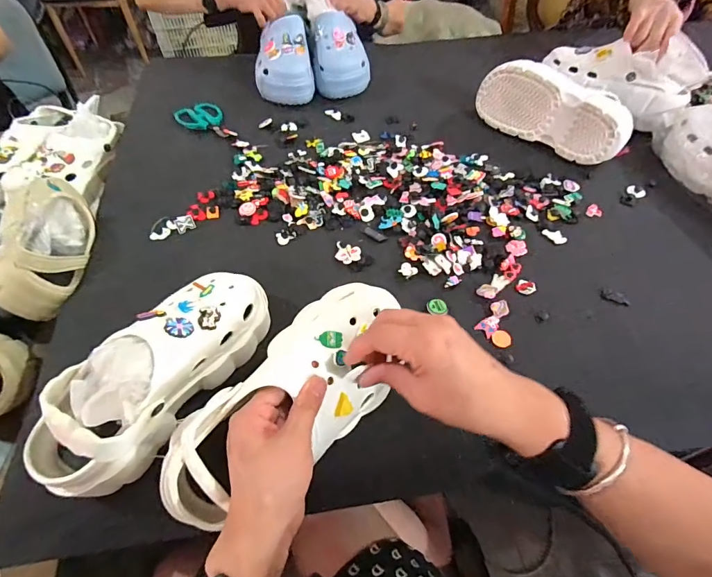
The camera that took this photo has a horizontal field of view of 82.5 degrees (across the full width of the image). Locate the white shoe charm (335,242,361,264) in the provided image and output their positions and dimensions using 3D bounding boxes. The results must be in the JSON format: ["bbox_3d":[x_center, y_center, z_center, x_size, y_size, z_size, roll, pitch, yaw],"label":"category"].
[{"bbox_3d":[-0.011,-0.052,0.578,0.036,0.008,0.041,4,53,2],"label":"white shoe charm"}]

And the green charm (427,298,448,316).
[{"bbox_3d":[0.104,0.024,0.520,0.026,0.005,0.023,9,54,6],"label":"green charm"}]

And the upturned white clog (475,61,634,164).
[{"bbox_3d":[0.345,-0.318,0.706,0.092,0.109,0.267,-36,62,-25],"label":"upturned white clog"}]

